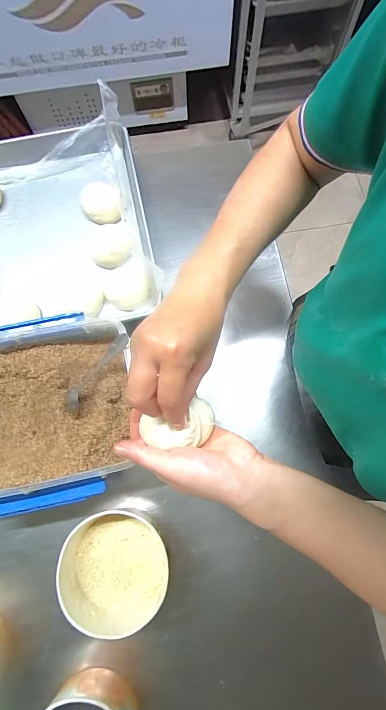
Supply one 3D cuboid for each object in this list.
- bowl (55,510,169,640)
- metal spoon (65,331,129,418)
[{"bbox_3d":[-0.099,0.270,0.408,0.134,0.070,0.113,26,76,9],"label":"bowl"},{"bbox_3d":[-0.134,0.028,0.440,0.148,0.026,0.029,-45,78,16],"label":"metal spoon"}]

